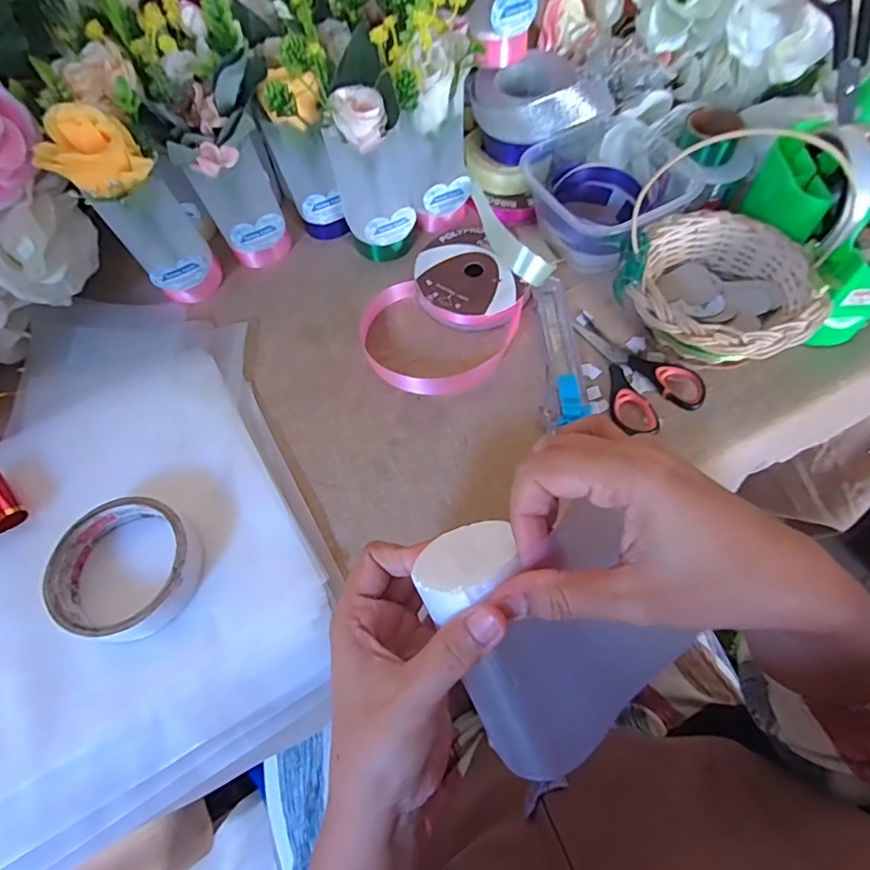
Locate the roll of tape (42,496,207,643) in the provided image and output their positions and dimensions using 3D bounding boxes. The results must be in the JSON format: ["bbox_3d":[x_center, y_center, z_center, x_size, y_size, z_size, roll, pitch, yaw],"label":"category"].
[{"bbox_3d":[-0.196,0.083,0.339,0.088,0.025,0.084,-1,62,1],"label":"roll of tape"}]

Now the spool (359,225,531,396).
[{"bbox_3d":[0.011,-0.098,0.430,0.117,0.031,0.148,39,69,20],"label":"spool"}]

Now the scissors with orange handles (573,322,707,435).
[{"bbox_3d":[0.149,-0.053,0.403,0.068,0.012,0.105,-22,64,-10],"label":"scissors with orange handles"}]

